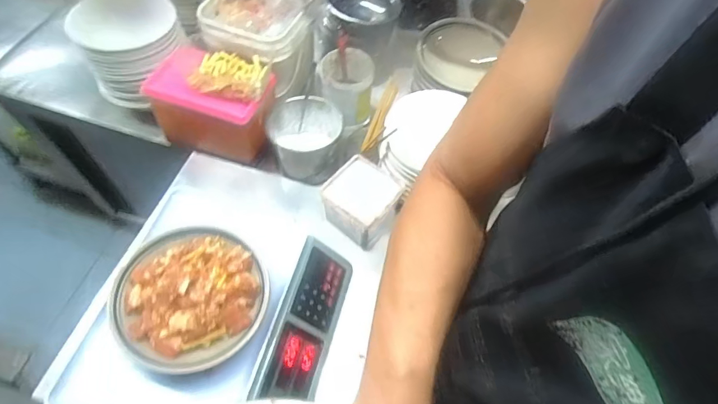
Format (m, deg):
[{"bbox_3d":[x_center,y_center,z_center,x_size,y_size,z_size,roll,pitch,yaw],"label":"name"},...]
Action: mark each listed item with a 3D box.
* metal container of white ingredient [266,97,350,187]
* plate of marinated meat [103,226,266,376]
[{"bbox_3d":[-0.105,-0.119,0.878,0.148,0.111,0.159,-10,60,-9],"label":"metal container of white ingredient"},{"bbox_3d":[-0.222,0.121,0.558,0.186,0.042,0.188,1,59,-2],"label":"plate of marinated meat"}]

